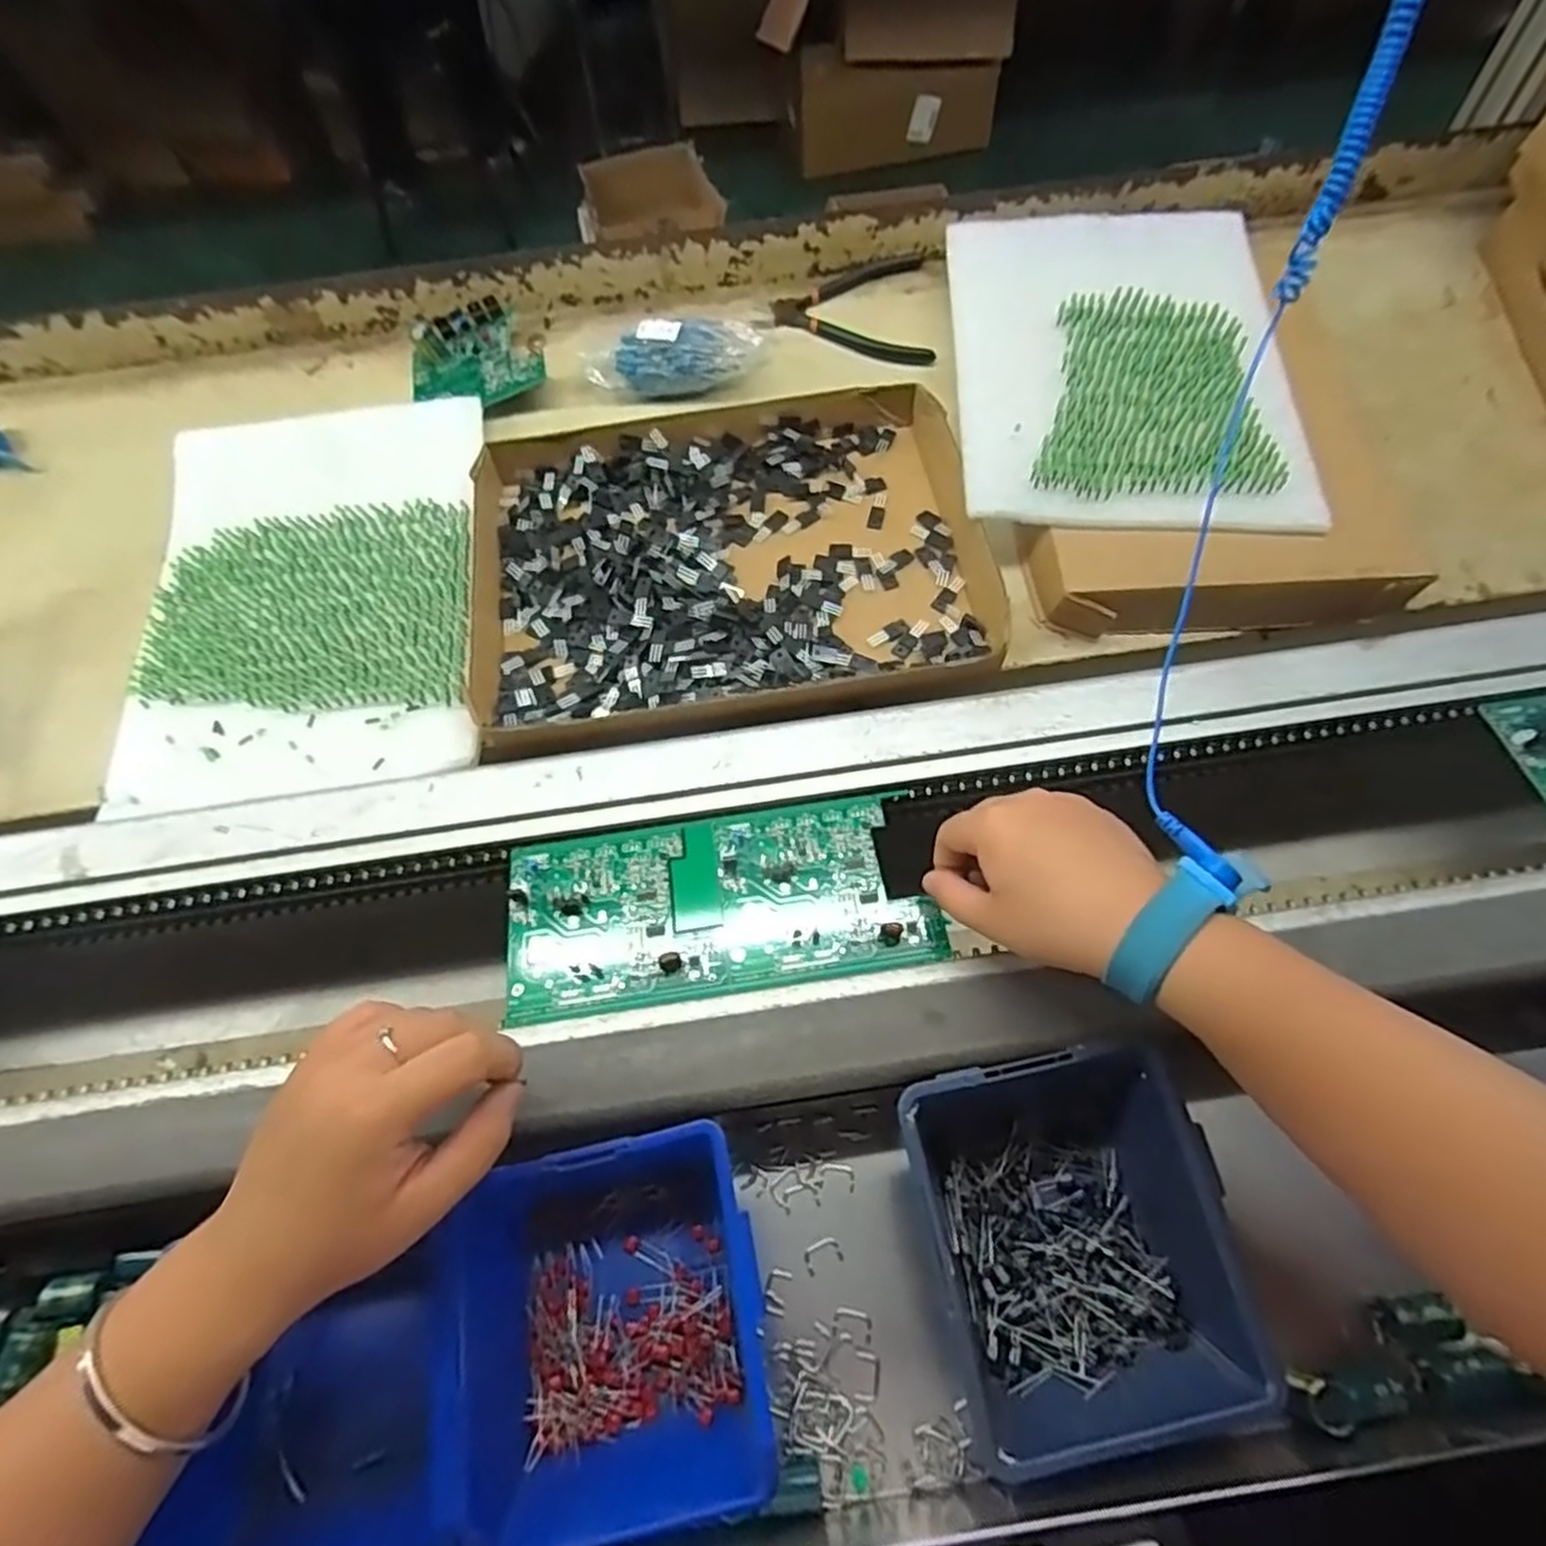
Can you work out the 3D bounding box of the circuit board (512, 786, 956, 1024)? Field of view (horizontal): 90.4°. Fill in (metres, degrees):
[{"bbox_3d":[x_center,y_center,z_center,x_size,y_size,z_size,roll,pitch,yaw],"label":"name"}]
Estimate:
[{"bbox_3d":[-0.028,0.065,0.393,0.211,0.007,0.095,-8,60,-2],"label":"circuit board"}]

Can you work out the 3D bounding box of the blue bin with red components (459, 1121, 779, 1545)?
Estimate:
[{"bbox_3d":[-0.063,0.231,0.319,0.118,0.064,0.132,-10,60,-2],"label":"blue bin with red components"}]

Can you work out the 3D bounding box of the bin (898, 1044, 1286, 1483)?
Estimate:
[{"bbox_3d":[0.126,0.197,0.324,0.117,0.060,0.135,-11,60,-3],"label":"bin"}]

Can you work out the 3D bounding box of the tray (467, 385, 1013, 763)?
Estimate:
[{"bbox_3d":[-0.025,-0.140,0.485,0.314,0.031,0.231,-8,60,-1],"label":"tray"}]

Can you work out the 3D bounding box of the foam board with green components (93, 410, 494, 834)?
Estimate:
[{"bbox_3d":[-0.296,-0.114,0.501,0.205,0.032,0.288,-10,65,-2],"label":"foam board with green components"}]

